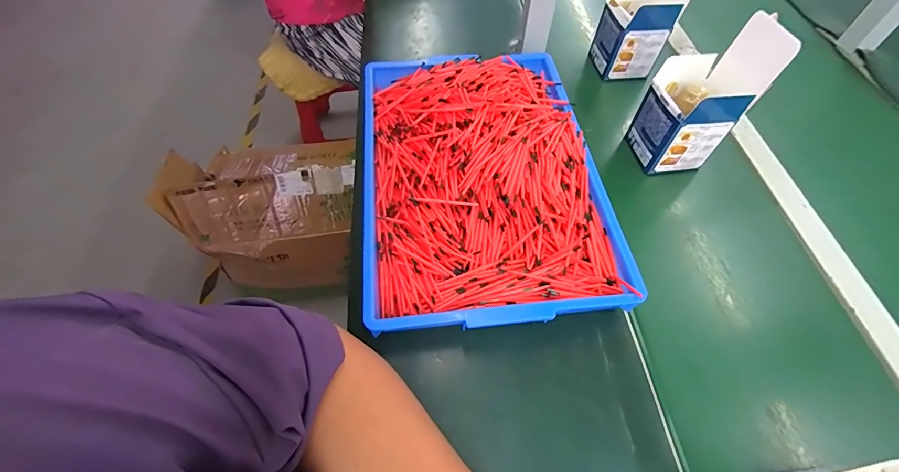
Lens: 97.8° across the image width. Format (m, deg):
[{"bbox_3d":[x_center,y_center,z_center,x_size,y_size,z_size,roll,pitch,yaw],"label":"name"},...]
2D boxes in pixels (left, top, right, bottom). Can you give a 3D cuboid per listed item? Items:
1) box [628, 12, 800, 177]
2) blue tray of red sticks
[{"bbox_3d":[0.315,-0.173,0.511,0.106,0.186,0.094,-3,57,-2],"label":"box"},{"bbox_3d":[0.036,-0.090,0.503,0.282,0.074,0.414,-3,57,-2],"label":"blue tray of red sticks"}]

